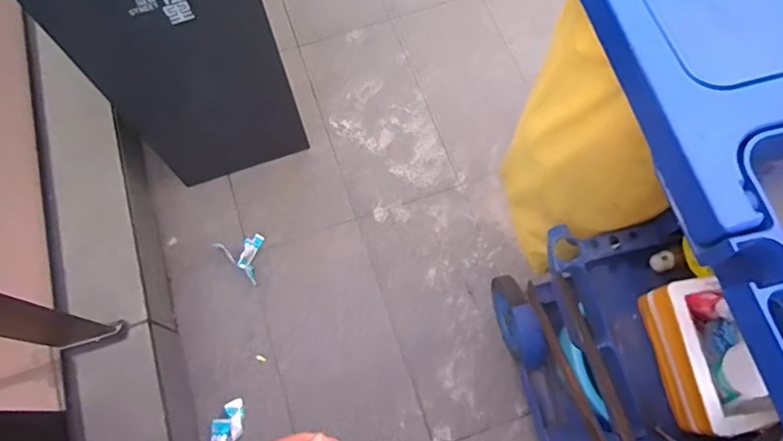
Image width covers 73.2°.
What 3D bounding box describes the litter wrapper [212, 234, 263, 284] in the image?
[{"bbox_3d":[-0.374,0.077,1.364,0.158,0.060,0.100,41,78,14],"label":"litter wrapper"}]

